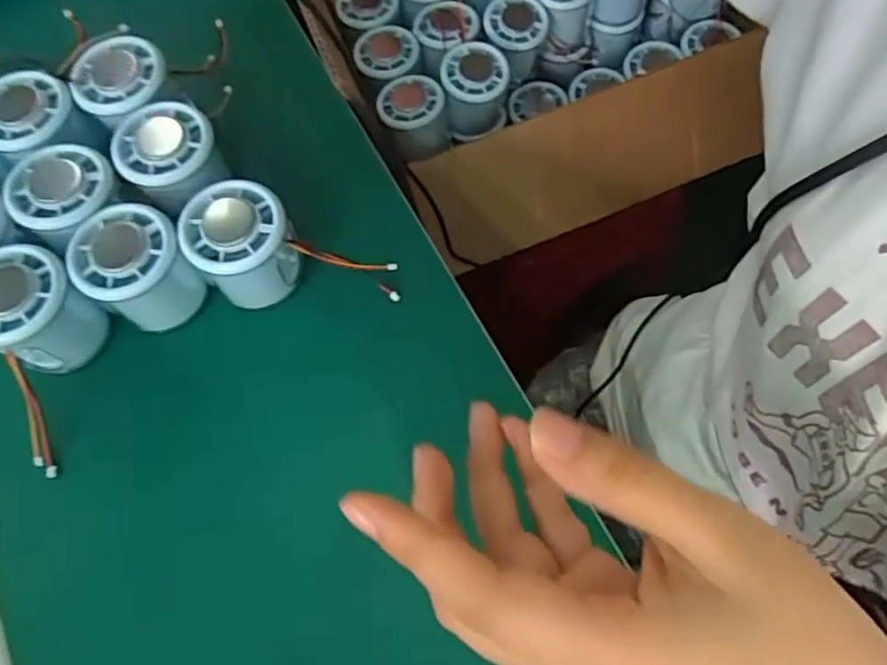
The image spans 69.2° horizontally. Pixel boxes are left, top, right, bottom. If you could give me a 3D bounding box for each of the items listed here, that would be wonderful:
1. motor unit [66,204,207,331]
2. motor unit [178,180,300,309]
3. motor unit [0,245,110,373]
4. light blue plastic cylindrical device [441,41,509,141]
[{"bbox_3d":[-0.173,-0.036,0.368,0.055,0.050,0.057,-1,68,2],"label":"motor unit"},{"bbox_3d":[-0.114,-0.049,0.368,0.055,0.049,0.056,-1,68,2],"label":"motor unit"},{"bbox_3d":[-0.229,-0.012,0.361,0.050,0.053,0.055,-1,68,2],"label":"motor unit"},{"bbox_3d":[0.028,-0.209,0.572,0.053,0.074,0.054,-1,68,2],"label":"light blue plastic cylindrical device"}]

